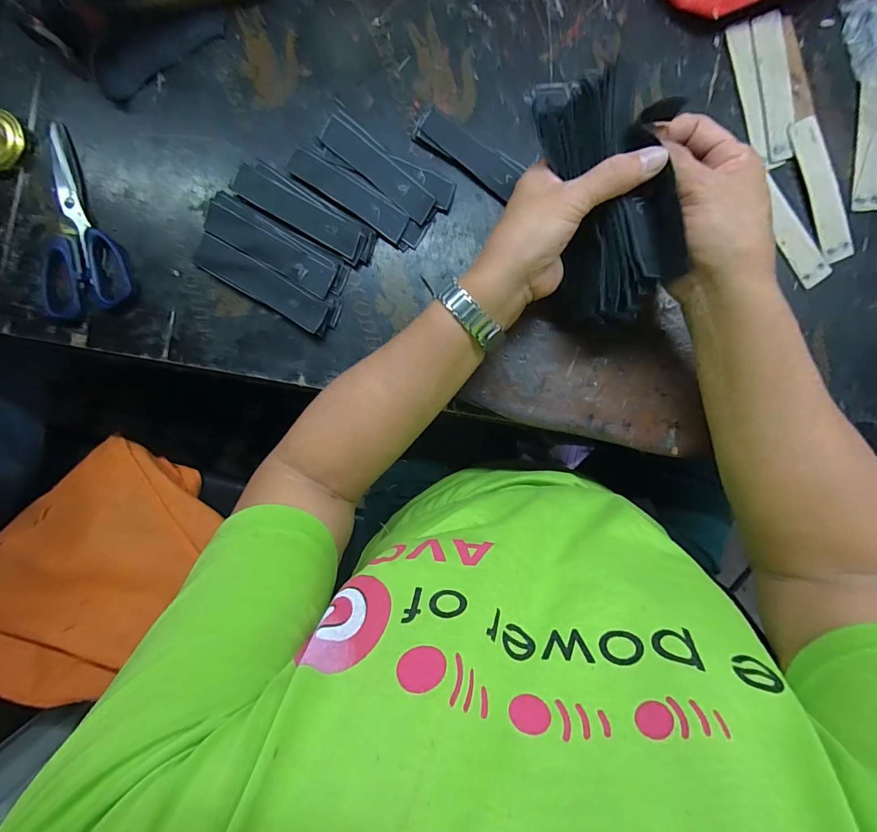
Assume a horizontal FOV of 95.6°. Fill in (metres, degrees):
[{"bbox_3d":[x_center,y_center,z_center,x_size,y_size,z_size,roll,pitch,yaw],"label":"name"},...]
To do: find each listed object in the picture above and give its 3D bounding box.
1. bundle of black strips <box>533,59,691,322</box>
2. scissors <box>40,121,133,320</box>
[{"bbox_3d":[0.116,-0.143,0.263,0.074,0.056,0.155,-15,101,3],"label":"bundle of black strips"},{"bbox_3d":[-0.345,-0.187,0.379,0.082,0.009,0.182,-10,88,3],"label":"scissors"}]

